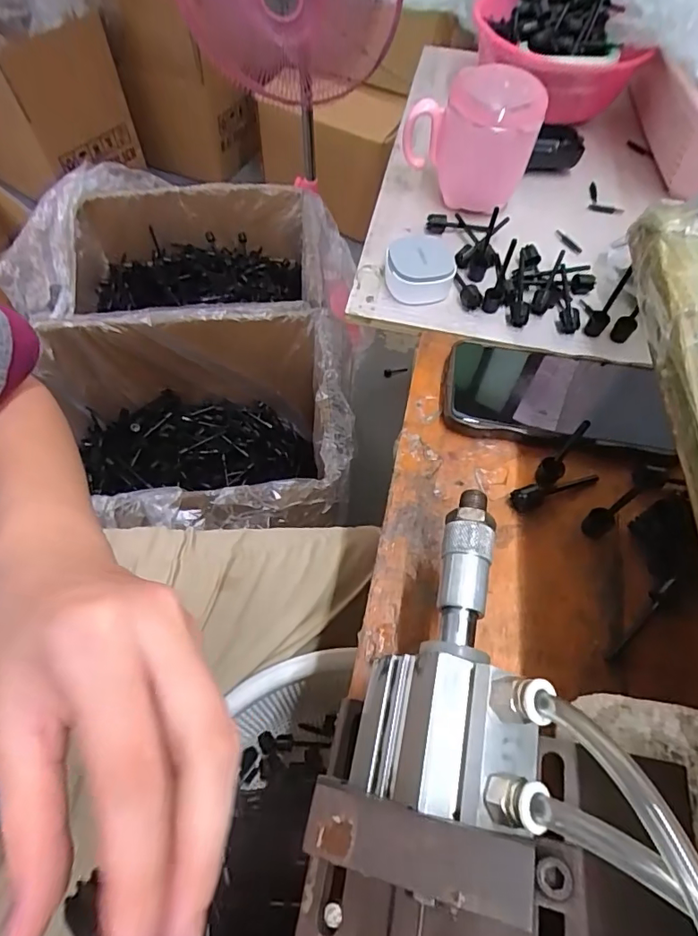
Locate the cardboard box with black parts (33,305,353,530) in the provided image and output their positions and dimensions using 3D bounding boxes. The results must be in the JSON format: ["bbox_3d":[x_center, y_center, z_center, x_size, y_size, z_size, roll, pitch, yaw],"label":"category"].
[{"bbox_3d":[-0.204,-0.027,0.789,0.415,0.266,0.343,-6,61,-6],"label":"cardboard box with black parts"}]

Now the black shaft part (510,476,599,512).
[{"bbox_3d":[0.135,0.015,0.323,0.062,0.013,0.013,-12,62,-9],"label":"black shaft part"}]

